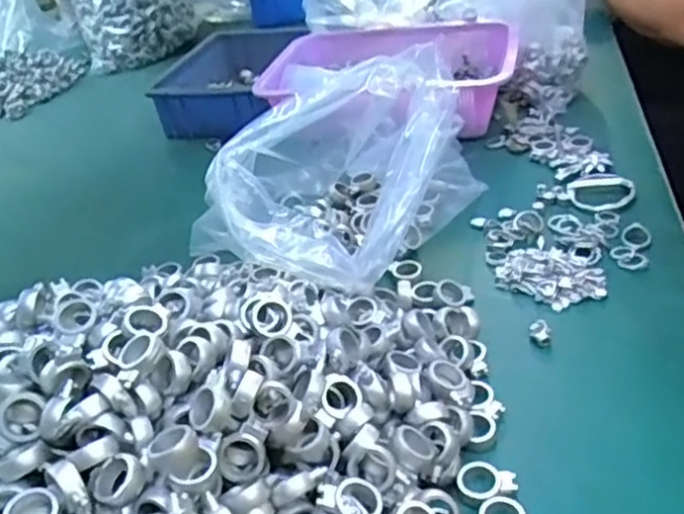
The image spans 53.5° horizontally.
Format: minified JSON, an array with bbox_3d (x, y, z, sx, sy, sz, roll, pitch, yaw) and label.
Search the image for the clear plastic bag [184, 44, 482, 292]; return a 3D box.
[{"bbox_3d":[0.011,-0.096,0.629,0.180,0.147,0.346,12,38,28],"label":"clear plastic bag"}]

